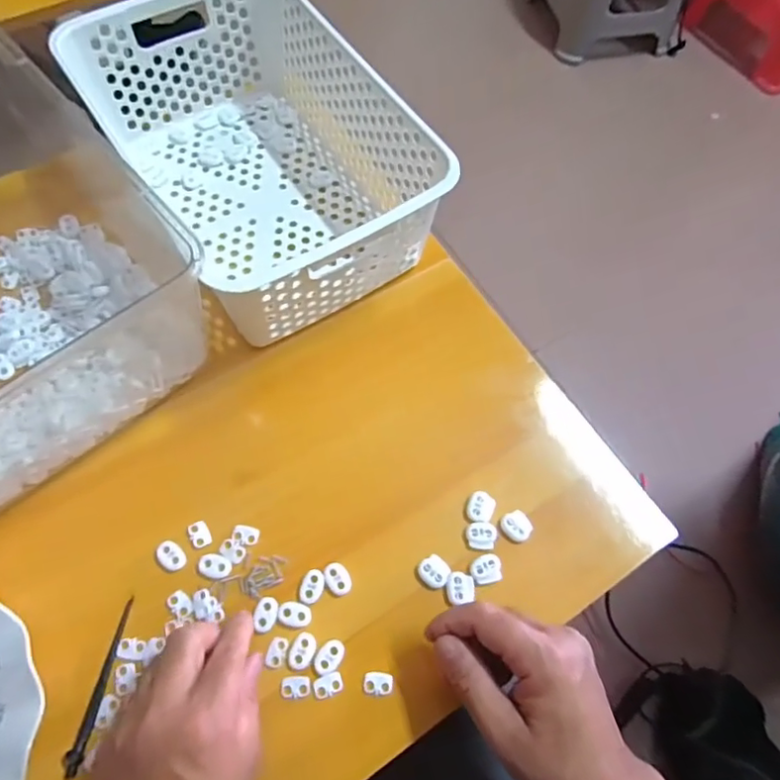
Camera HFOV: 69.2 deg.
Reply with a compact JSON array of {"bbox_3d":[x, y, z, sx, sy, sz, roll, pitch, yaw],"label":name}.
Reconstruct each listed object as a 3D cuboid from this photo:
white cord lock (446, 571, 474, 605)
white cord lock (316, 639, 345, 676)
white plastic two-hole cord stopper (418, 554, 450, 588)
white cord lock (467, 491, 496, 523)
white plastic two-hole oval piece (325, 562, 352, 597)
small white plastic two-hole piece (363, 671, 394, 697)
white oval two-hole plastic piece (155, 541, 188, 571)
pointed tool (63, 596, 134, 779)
[{"bbox_3d":[0.050,0.139,0.399,0.019,0.004,0.021,1,65,-3],"label":"white cord lock"},{"bbox_3d":[-0.040,0.178,0.377,0.014,0.004,0.022,29,67,10],"label":"white cord lock"},{"bbox_3d":[0.032,0.129,0.402,0.020,0.004,0.022,-41,74,-19],"label":"white plastic two-hole cord stopper"},{"bbox_3d":[0.068,0.088,0.424,0.019,0.005,0.022,21,66,6],"label":"white cord lock"},{"bbox_3d":[-0.036,0.134,0.399,0.016,0.004,0.023,-24,69,-14],"label":"white plastic two-hole oval piece"},{"bbox_3d":[-0.008,0.195,0.374,0.020,0.004,0.014,3,65,-2],"label":"small white plastic two-hole piece"},{"bbox_3d":[-0.154,0.116,0.398,0.023,0.004,0.016,41,69,14],"label":"white oval two-hole plastic piece"},{"bbox_3d":[-0.188,0.190,0.366,0.009,0.008,0.102,10,65,1],"label":"pointed tool"}]

